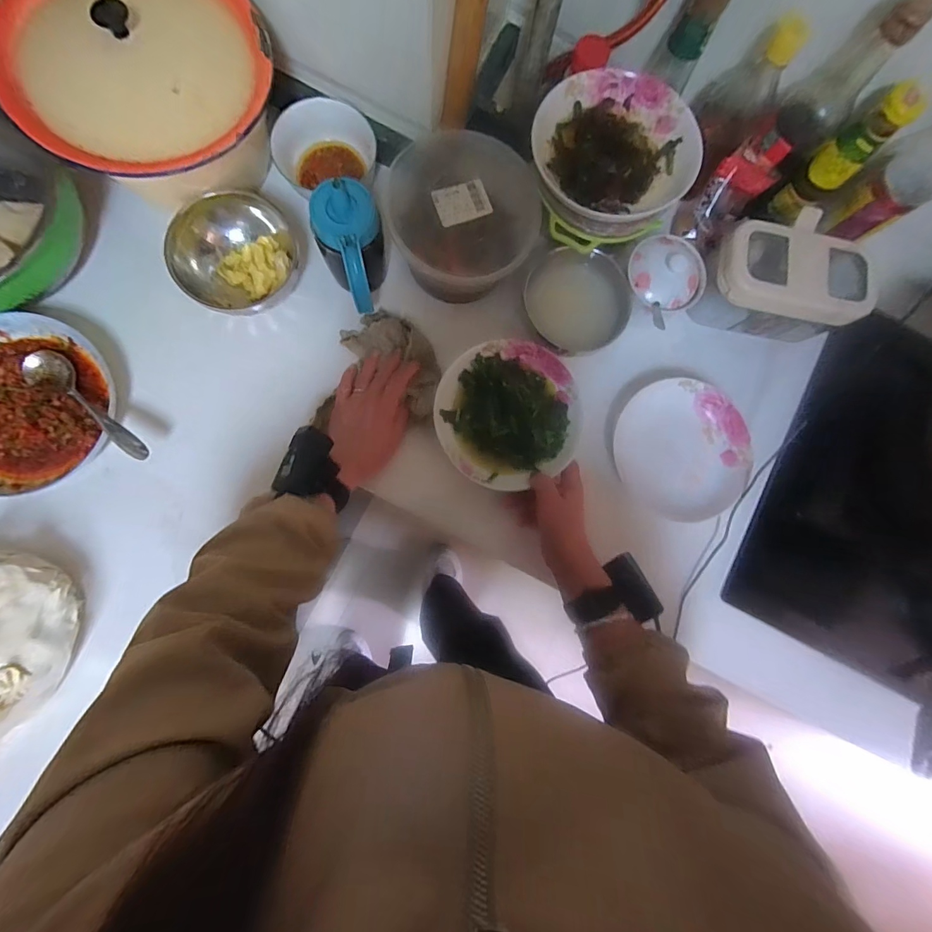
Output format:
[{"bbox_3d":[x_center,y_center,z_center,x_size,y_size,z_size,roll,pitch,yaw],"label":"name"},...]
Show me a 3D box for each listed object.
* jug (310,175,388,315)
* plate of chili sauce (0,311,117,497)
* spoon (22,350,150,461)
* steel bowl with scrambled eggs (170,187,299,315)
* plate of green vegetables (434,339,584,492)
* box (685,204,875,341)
[{"bbox_3d":[-0.121,-0.224,0.478,0.071,0.117,0.110,-13,86,-7],"label":"jug"},{"bbox_3d":[-0.497,-0.072,0.473,0.187,0.027,0.201,1,84,-5],"label":"plate of chili sauce"},{"bbox_3d":[-0.407,-0.069,0.466,0.178,0.030,0.039,35,82,-1],"label":"spoon"},{"bbox_3d":[-0.259,-0.238,0.491,0.137,0.065,0.119,-18,86,-7],"label":"steel bowl with scrambled eggs"},{"bbox_3d":[0.053,-0.065,0.518,0.173,0.028,0.170,1,84,-5],"label":"plate of green vegetables"},{"bbox_3d":[0.390,-0.239,0.539,0.187,0.087,0.123,9,84,-5],"label":"box"}]

